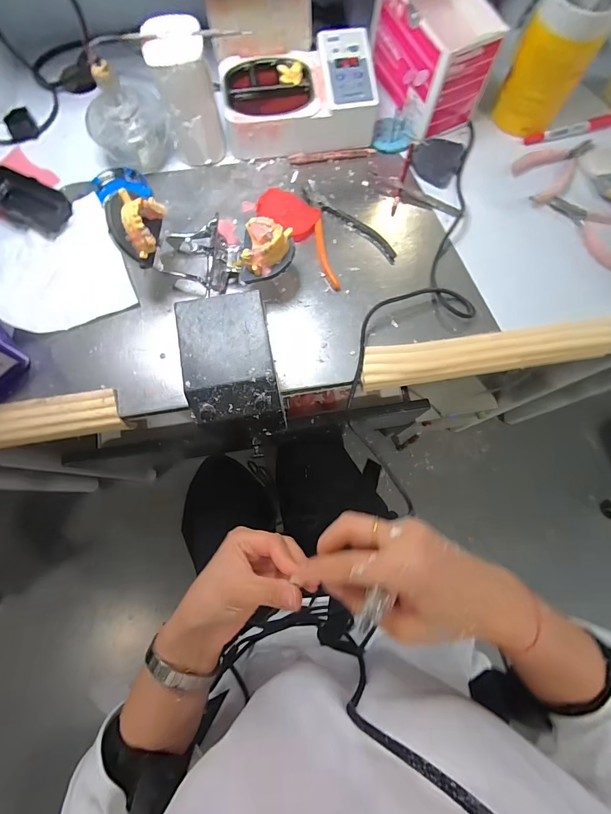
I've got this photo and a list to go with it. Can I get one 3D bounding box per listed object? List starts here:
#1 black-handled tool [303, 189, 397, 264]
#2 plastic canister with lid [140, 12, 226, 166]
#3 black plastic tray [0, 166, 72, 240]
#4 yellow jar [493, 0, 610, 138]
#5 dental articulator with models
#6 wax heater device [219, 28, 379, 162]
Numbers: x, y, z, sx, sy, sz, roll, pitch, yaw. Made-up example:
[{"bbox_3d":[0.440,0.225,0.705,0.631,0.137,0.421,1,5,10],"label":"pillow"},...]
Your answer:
[{"bbox_3d":[0.057,-0.234,0.464,0.147,0.010,0.022,38,79,9],"label":"black-handled tool"},{"bbox_3d":[-0.136,-0.361,0.430,0.062,0.126,0.057,-12,76,-3],"label":"plastic canister with lid"},{"bbox_3d":[-0.346,-0.254,0.454,0.111,0.024,0.054,23,77,6],"label":"black plastic tray"},{"bbox_3d":[0.297,-0.422,0.443,0.083,0.125,0.075,31,78,7],"label":"yellow jar"},{"bbox_3d":[-0.104,-0.188,0.404,0.175,0.099,0.095,2,76,0],"label":"dental articulator with models"},{"bbox_3d":[-0.011,-0.397,0.469,0.191,0.063,0.126,-4,76,-1],"label":"wax heater device"}]

